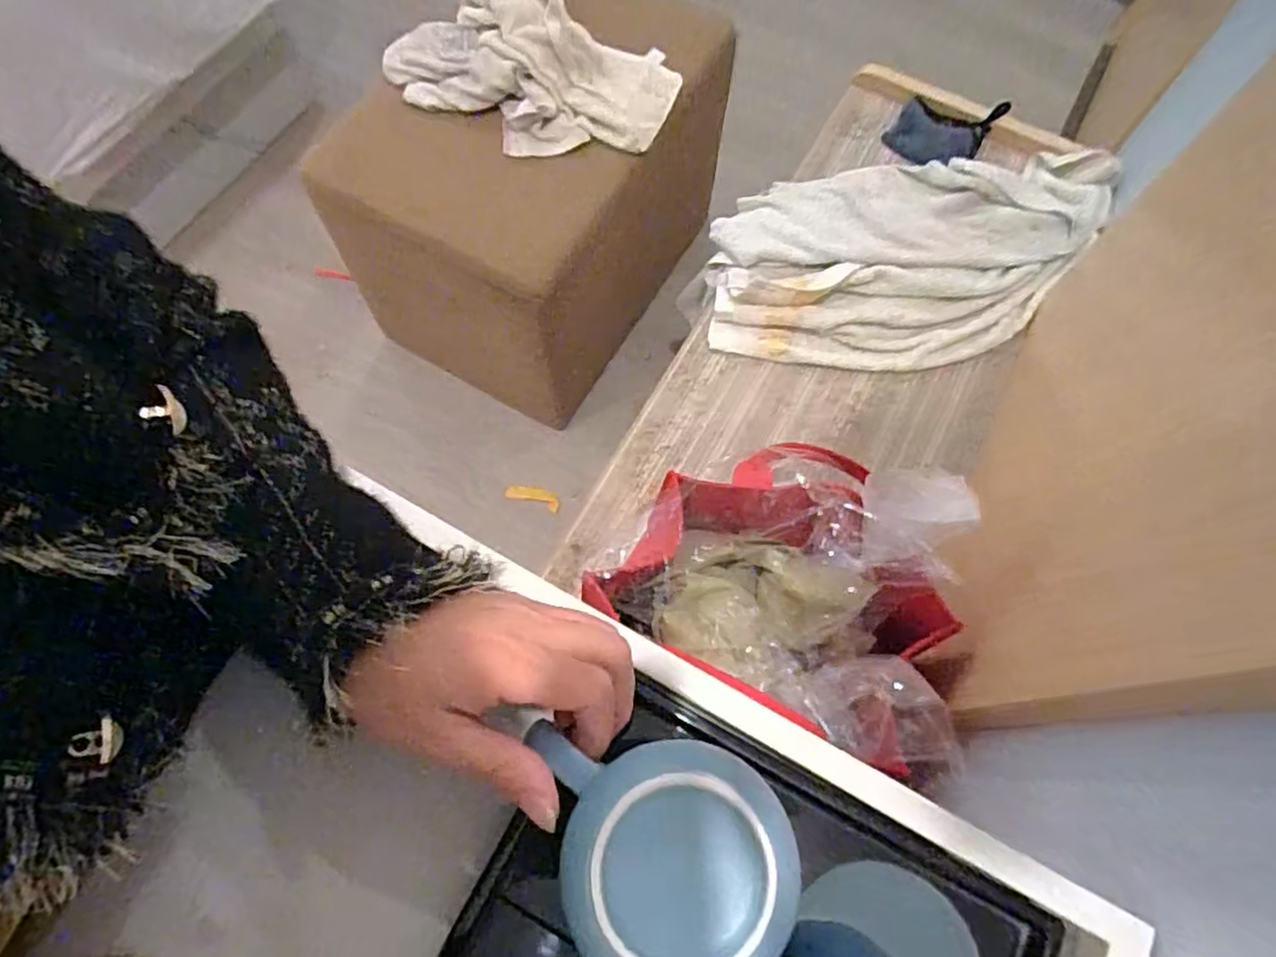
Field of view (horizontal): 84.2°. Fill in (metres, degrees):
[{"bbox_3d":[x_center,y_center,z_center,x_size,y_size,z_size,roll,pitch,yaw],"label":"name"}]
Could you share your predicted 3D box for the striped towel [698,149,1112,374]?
[{"bbox_3d":[0.359,-0.283,0.893,0.549,0.058,0.292,-7,69,-5],"label":"striped towel"}]

